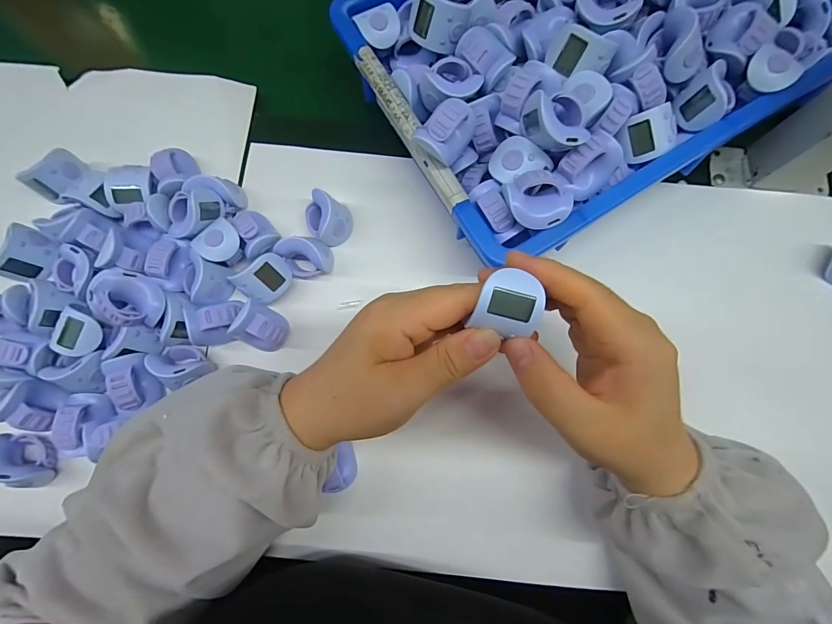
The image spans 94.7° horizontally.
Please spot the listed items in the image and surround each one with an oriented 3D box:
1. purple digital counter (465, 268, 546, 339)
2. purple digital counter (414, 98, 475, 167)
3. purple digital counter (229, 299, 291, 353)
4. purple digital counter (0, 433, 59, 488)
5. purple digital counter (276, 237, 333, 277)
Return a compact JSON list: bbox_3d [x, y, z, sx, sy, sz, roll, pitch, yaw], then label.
[{"bbox_3d":[0.045,-0.005,0.186,0.030,0.015,0.030,12,101,-2],"label":"purple digital counter"},{"bbox_3d":[0.021,-0.113,0.241,0.042,0.028,0.021,-43,81,-10],"label":"purple digital counter"},{"bbox_3d":[-0.109,0.012,0.273,0.028,0.039,0.028,0,77,-1],"label":"purple digital counter"},{"bbox_3d":[-0.262,0.099,0.253,0.031,0.027,0.034,-1,77,-1],"label":"purple digital counter"},{"bbox_3d":[-0.083,-0.040,0.287,0.037,0.030,0.024,-11,77,-4],"label":"purple digital counter"}]

